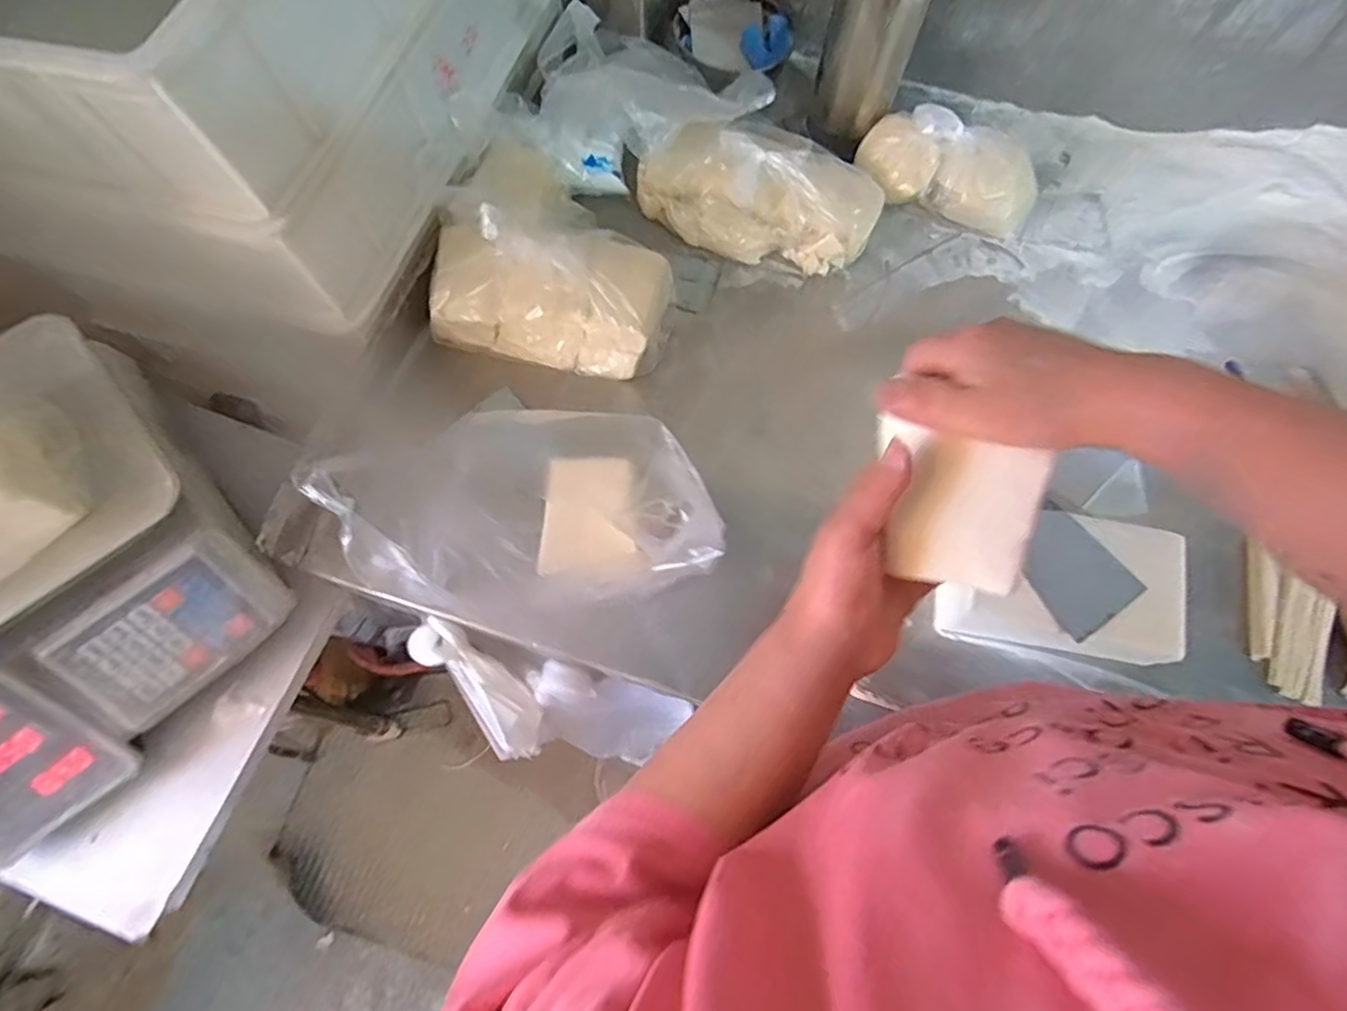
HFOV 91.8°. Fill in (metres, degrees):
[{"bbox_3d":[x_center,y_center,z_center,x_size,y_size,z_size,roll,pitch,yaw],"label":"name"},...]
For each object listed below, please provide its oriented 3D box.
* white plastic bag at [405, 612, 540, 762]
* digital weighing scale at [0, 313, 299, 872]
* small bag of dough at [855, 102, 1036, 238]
[{"bbox_3d":[-0.174,0.169,0.602,0.057,0.044,0.178,-36,119,-13],"label":"white plastic bag"},{"bbox_3d":[-0.533,0.075,0.506,0.354,0.113,0.317,-40,75,-14],"label":"digital weighing scale"},{"bbox_3d":[0.298,-0.362,0.703,0.197,0.093,0.074,18,70,5],"label":"small bag of dough"}]

